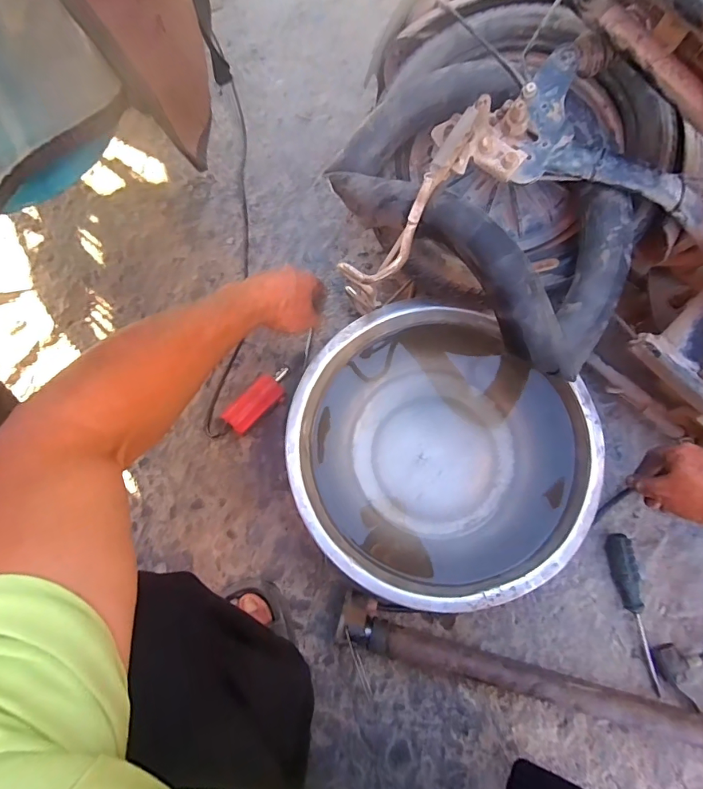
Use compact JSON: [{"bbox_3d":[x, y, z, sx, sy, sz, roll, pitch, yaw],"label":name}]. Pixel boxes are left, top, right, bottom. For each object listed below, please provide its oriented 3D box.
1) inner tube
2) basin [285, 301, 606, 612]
[{"bbox_3d":[0.156,-0.201,0.459,0.209,0.059,0.343,-42,78,-9],"label":"inner tube"},{"bbox_3d":[0.104,0.082,0.583,0.360,0.106,0.329,-1,75,2],"label":"basin"}]

